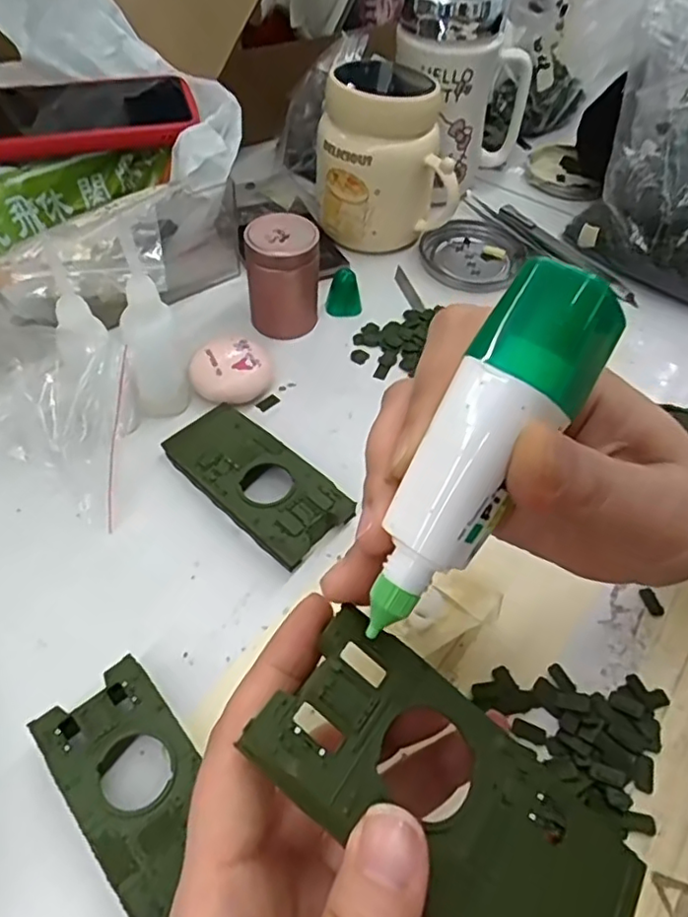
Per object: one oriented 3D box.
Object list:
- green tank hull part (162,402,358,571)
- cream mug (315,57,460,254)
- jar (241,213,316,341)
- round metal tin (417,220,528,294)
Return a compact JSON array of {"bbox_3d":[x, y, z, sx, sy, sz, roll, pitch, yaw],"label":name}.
[{"bbox_3d":[-0.046,0.011,0.326,0.047,0.021,0.105,-37,63,-27],"label":"green tank hull part"},{"bbox_3d":[0.030,-0.220,0.446,0.096,0.113,0.090,2,53,-2],"label":"cream mug"},{"bbox_3d":[-0.039,-0.114,0.391,0.043,0.065,0.035,-2,53,-5],"label":"jar"},{"bbox_3d":[0.096,-0.154,0.470,0.075,0.013,0.083,24,55,15],"label":"round metal tin"}]

